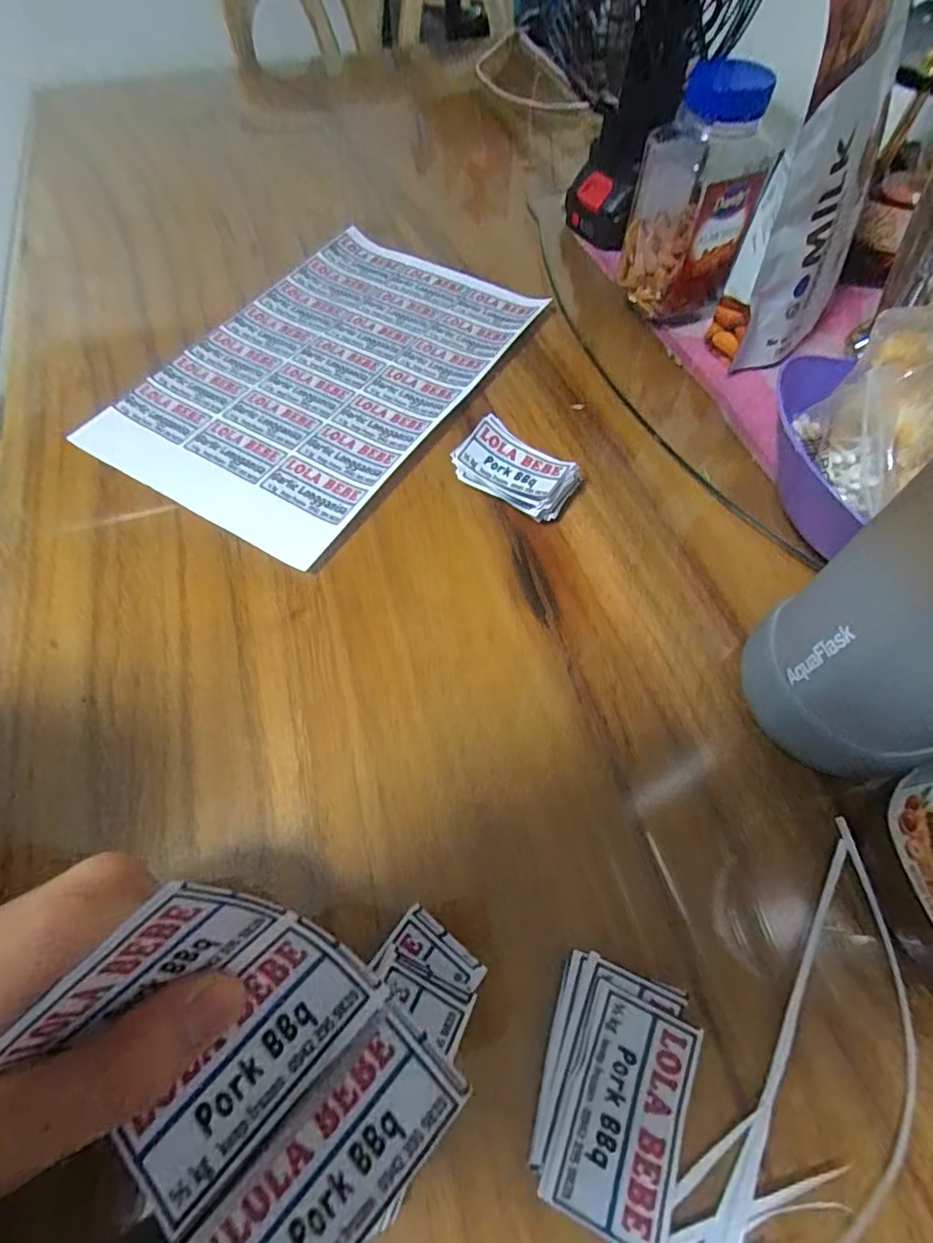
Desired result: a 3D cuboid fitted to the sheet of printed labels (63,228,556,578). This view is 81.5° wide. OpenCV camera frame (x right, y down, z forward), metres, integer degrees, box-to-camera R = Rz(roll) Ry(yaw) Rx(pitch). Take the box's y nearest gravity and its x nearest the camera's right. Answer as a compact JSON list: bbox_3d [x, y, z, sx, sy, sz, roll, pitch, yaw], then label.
[{"bbox_3d":[-0.108,-0.196,0.424,0.209,0.011,0.316,29,65,15],"label":"sheet of printed labels"}]

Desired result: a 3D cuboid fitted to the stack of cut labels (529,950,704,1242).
[{"bbox_3d":[0.059,0.182,0.211,0.058,0.011,0.080,16,62,9],"label":"stack of cut labels"}]

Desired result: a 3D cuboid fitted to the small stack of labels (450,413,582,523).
[{"bbox_3d":[0.033,-0.100,0.358,0.074,0.031,0.043,34,66,17],"label":"small stack of labels"}]

